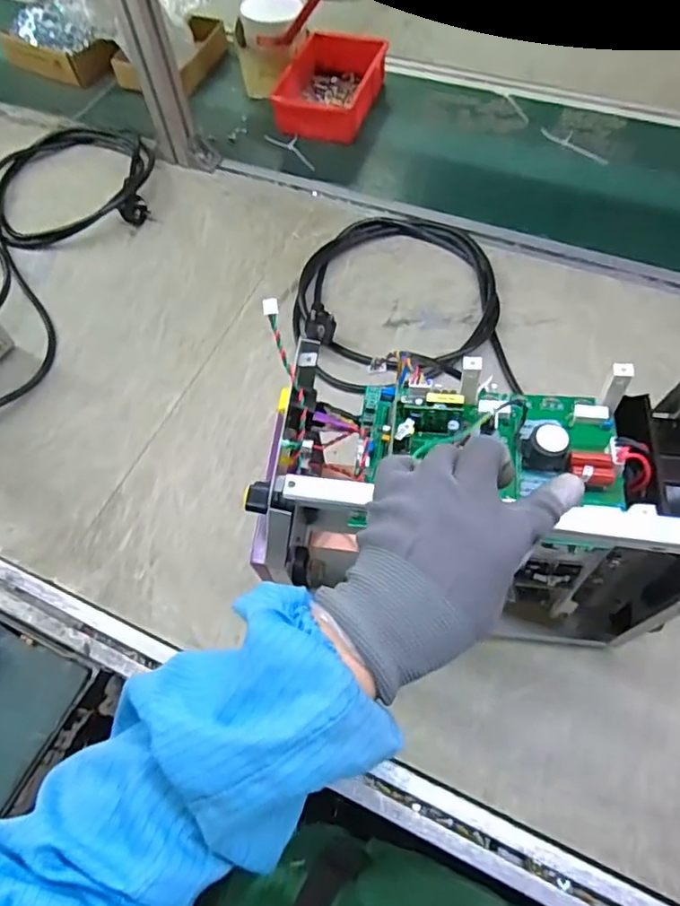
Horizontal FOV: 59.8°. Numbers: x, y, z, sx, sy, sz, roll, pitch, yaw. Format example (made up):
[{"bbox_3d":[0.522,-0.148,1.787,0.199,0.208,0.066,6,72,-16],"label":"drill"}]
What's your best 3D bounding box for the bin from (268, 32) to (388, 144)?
[{"bbox_3d":[-0.011,-0.576,0.933,0.144,0.056,0.197,17,64,13],"label":"bin"}]

